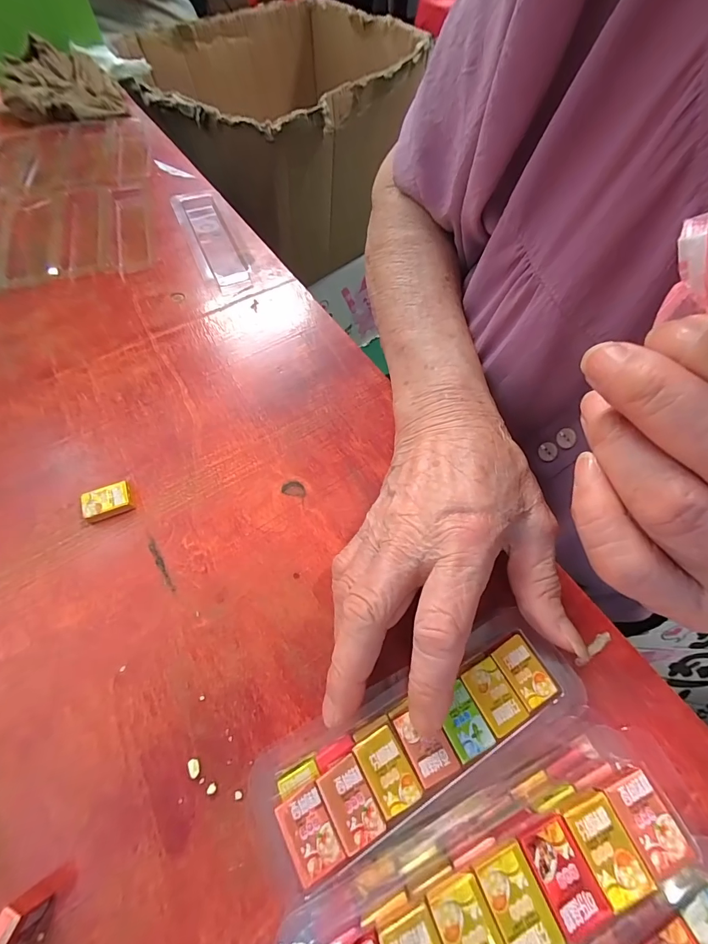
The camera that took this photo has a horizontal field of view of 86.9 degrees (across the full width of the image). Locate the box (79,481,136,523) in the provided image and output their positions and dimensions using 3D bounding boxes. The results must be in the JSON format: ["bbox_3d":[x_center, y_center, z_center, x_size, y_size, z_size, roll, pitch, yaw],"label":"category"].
[{"bbox_3d":[-0.142,0.017,0.217,0.025,0.009,0.017,-20,65,-12],"label":"box"}]

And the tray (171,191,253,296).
[{"bbox_3d":[-0.128,-0.210,0.334,0.041,0.008,0.150,-22,65,-13],"label":"tray"}]

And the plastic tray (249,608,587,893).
[{"bbox_3d":[0.024,0.109,0.156,0.140,0.025,0.046,-23,65,-7],"label":"plastic tray"}]

